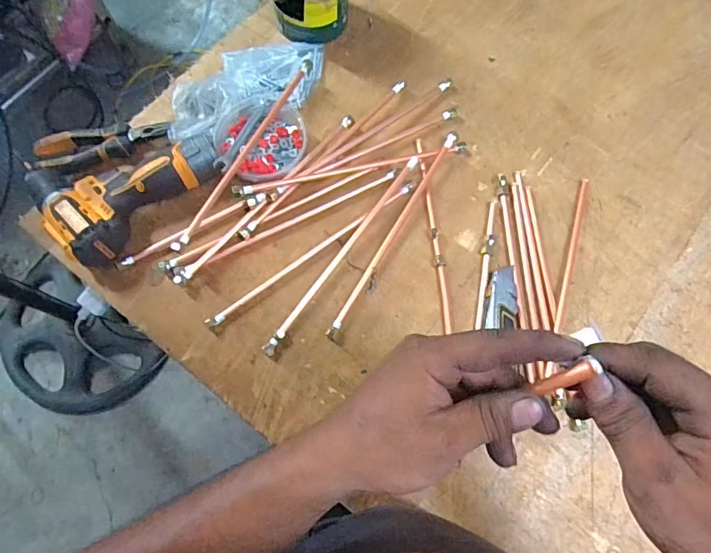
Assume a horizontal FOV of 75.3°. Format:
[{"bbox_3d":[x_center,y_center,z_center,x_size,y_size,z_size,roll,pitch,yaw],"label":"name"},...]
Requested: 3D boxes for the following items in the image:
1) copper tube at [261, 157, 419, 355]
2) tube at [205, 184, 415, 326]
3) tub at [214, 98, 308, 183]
[{"bbox_3d":[-0.013,-0.030,0.560,0.018,0.021,0.297,34,76,9],"label":"copper tube"},{"bbox_3d":[-0.050,-0.031,0.564,0.299,0.013,0.017,-35,77,-11],"label":"tube"},{"bbox_3d":[-0.120,-0.177,0.589,0.112,0.042,0.115,0,73,-1],"label":"tub"}]

